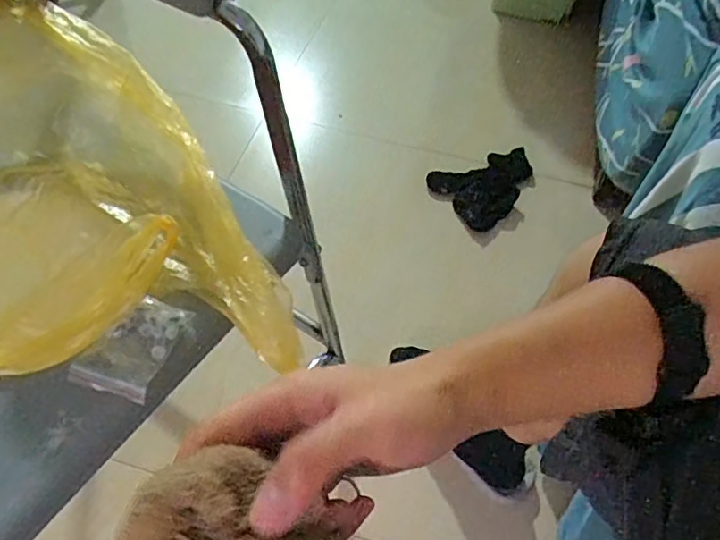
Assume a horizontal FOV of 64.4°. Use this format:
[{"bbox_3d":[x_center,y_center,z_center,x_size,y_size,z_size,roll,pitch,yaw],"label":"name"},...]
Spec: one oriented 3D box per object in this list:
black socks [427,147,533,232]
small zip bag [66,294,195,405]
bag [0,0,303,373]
[{"bbox_3d":[0.274,-0.187,1.196,0.228,0.031,0.166,-27,60,-21],"label":"black socks"},{"bbox_3d":[-0.196,0.063,0.491,0.069,0.012,0.089,16,55,7],"label":"small zip bag"},{"bbox_3d":[-0.302,-0.086,0.529,0.482,0.140,0.345,1,54,-3],"label":"bag"}]

